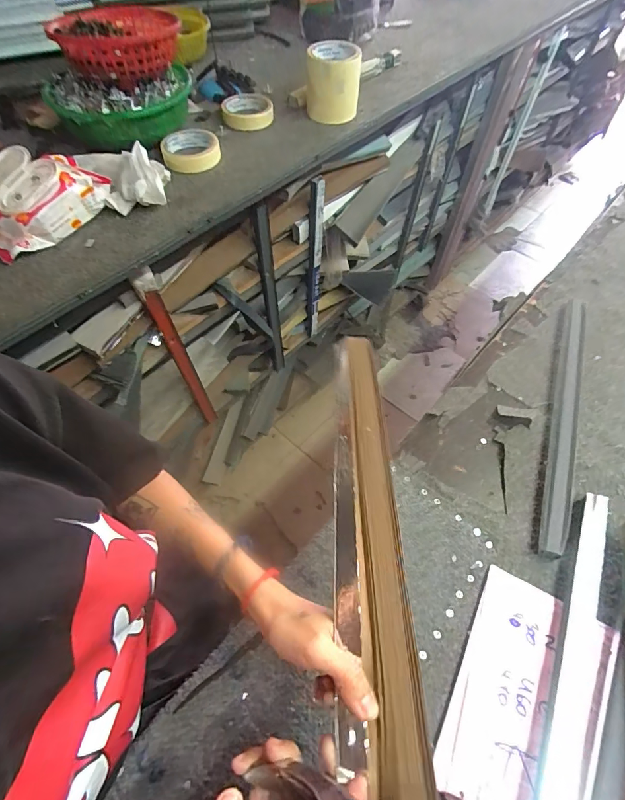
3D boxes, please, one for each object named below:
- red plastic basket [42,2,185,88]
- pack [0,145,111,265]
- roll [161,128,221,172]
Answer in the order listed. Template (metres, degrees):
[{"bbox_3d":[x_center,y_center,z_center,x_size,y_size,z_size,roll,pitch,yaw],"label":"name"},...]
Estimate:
[{"bbox_3d":[-0.281,-0.524,0.594,0.174,0.065,0.166,-27,59,-15],"label":"red plastic basket"},{"bbox_3d":[-0.370,-0.272,0.539,0.112,0.068,0.171,39,65,21],"label":"pack"},{"bbox_3d":[-0.197,-0.405,0.652,0.089,0.035,0.091,-13,59,-8],"label":"roll"}]

